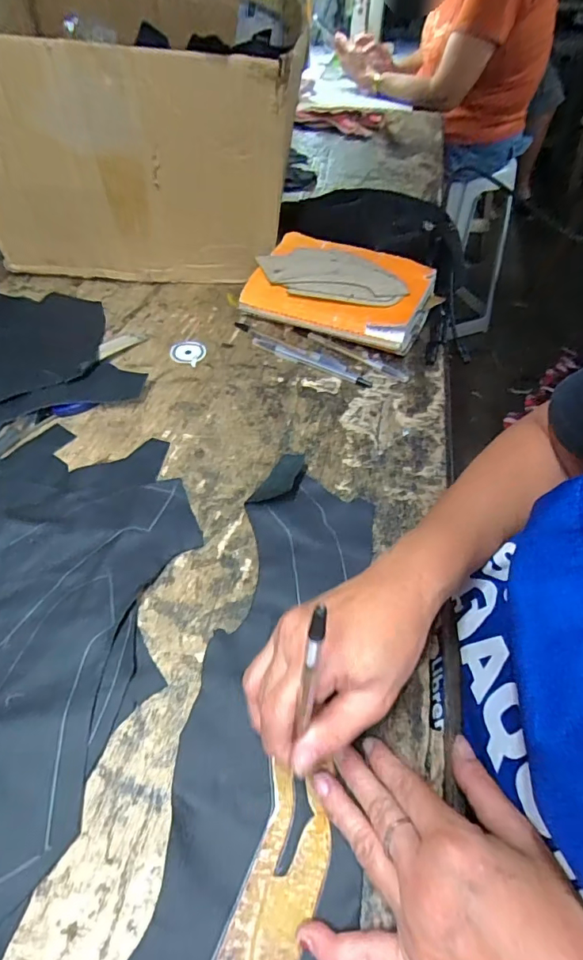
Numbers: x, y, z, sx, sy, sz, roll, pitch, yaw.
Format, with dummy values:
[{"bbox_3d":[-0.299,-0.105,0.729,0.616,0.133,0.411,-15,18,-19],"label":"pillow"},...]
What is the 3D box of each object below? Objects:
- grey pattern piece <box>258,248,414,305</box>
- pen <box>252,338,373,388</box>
[{"bbox_3d":[0.047,-0.241,0.556,0.177,0.007,0.091,19,59,15],"label":"grey pattern piece"},{"bbox_3d":[0.020,-0.130,0.521,0.144,0.010,0.014,24,53,17],"label":"pen"}]

